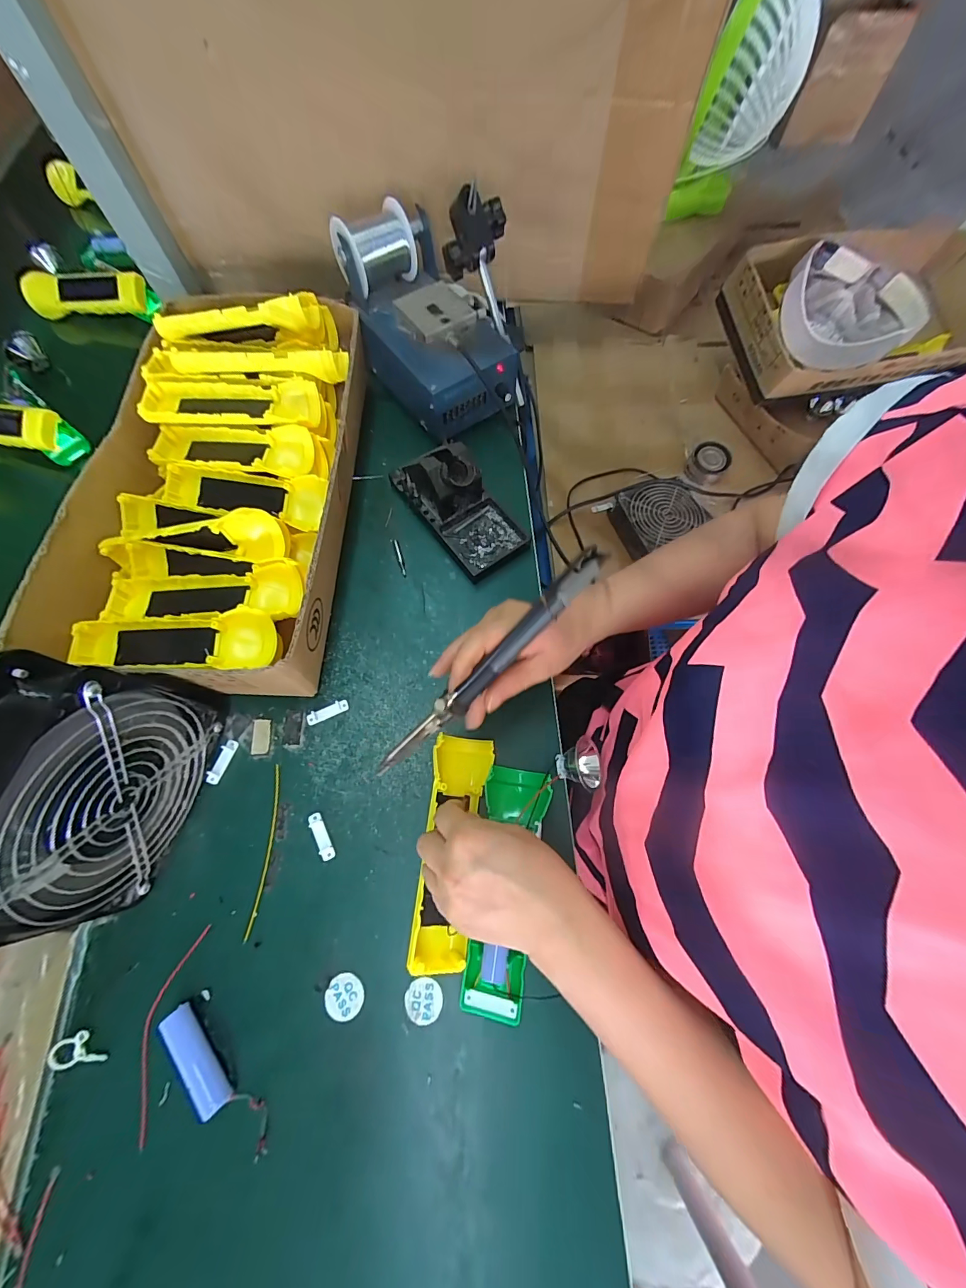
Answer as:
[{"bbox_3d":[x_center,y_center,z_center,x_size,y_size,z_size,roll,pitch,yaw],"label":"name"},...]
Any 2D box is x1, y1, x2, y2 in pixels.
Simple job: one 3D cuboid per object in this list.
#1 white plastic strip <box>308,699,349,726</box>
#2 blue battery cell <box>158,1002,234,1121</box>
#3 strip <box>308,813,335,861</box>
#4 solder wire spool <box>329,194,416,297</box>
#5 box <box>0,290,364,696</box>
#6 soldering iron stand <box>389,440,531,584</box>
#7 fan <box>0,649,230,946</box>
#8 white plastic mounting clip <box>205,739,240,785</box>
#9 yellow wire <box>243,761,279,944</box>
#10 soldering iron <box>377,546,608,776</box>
[{"bbox_3d":[-0.138,0.060,0.368,0.037,0.004,0.012,-23,71,-10],"label":"white plastic strip"},{"bbox_3d":[-0.191,0.276,0.276,0.016,0.019,0.065,-39,75,-14],"label":"blue battery cell"},{"bbox_3d":[-0.131,0.156,0.335,0.011,0.005,0.038,-28,72,-11],"label":"strip"},{"bbox_3d":[-0.111,-0.411,0.436,0.067,0.065,0.067,-41,75,-15],"label":"solder wire spool"},{"bbox_3d":[-0.243,-0.166,0.403,0.225,0.091,0.422,1,69,-1],"label":"box"},{"bbox_3d":[-0.026,-0.147,0.411,0.073,0.072,0.151,-37,74,-14],"label":"soldering iron stand"},{"bbox_3d":[-0.266,0.095,0.280,0.062,0.150,0.157,13,69,4],"label":"fan"},{"bbox_3d":[-0.223,0.100,0.352,0.012,0.004,0.038,18,70,6],"label":"white plastic mounting clip"},{"bbox_3d":[-0.173,0.162,0.331,0.009,0.004,0.124,0,69,-1],"label":"yellow wire"},{"bbox_3d":[0.003,0.014,0.275,0.207,0.022,0.015,-45,75,7],"label":"soldering iron"}]

